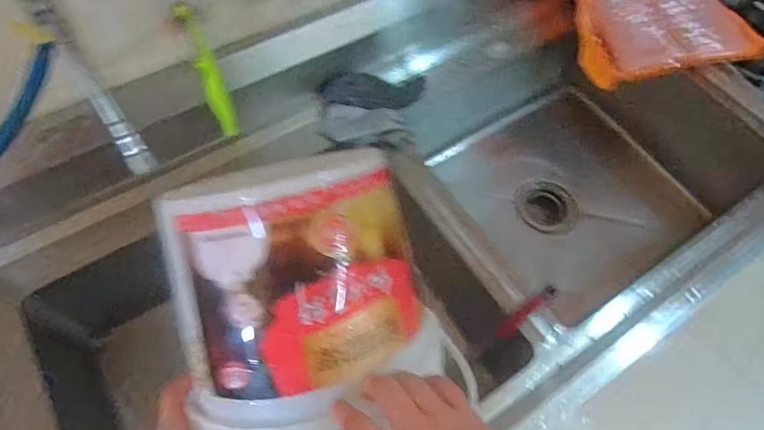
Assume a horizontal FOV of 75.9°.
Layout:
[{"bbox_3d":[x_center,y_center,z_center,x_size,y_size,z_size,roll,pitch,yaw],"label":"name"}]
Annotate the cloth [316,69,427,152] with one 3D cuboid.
[{"bbox_3d":[-0.016,-0.160,0.746,0.152,0.054,0.142,5,61,-1],"label":"cloth"}]

